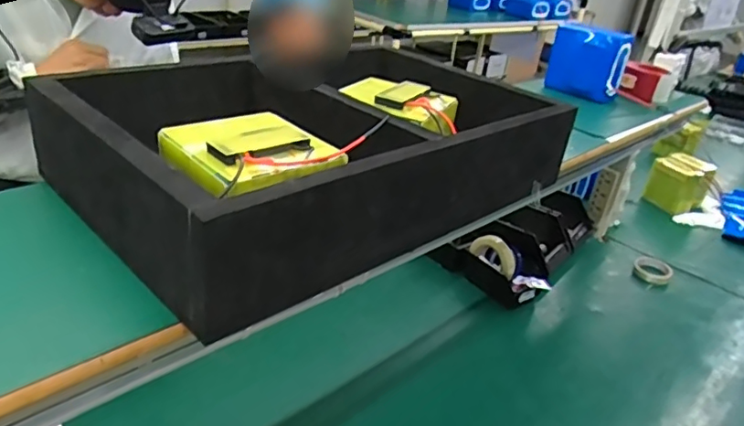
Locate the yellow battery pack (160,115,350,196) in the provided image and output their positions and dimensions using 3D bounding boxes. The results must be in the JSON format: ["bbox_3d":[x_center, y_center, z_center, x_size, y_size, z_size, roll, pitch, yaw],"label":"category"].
[{"bbox_3d":[-0.123,-0.066,0.574,0.146,0.025,0.141,-17,37,-38],"label":"yellow battery pack"}]

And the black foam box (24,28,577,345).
[{"bbox_3d":[-0.052,-0.092,0.693,0.559,0.110,0.367,-20,38,-41],"label":"black foam box"}]

